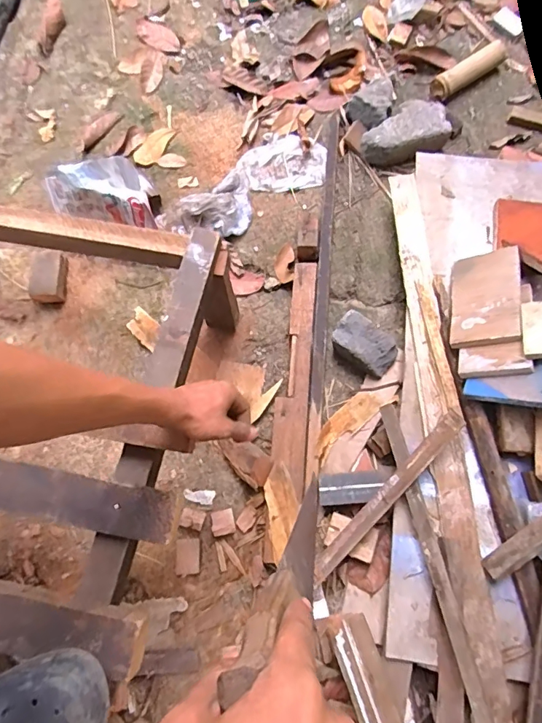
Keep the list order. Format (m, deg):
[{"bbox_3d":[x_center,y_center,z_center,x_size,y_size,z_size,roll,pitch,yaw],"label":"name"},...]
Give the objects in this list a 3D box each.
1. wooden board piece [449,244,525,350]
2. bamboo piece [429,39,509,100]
[{"bbox_3d":[0.370,-0.114,0.800,0.113,0.014,0.188,-8,60,37],"label":"wooden board piece"},{"bbox_3d":[0.446,-0.656,1.042,0.189,0.041,0.054,-34,78,-9],"label":"bamboo piece"}]

